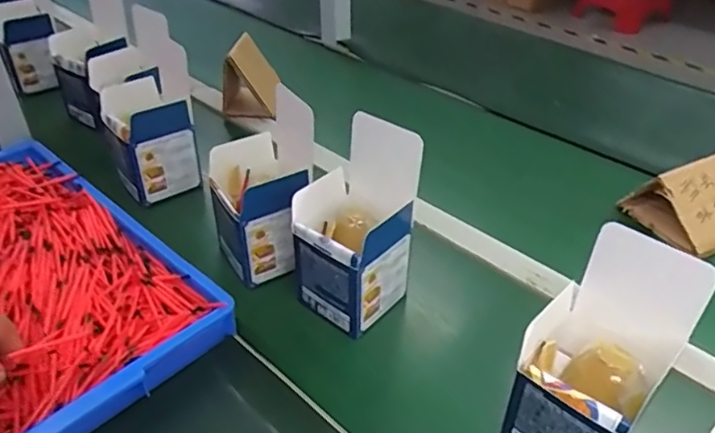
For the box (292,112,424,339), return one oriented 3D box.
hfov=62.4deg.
[{"bbox_3d":[-0.003,0.009,0.563,0.092,0.178,0.095,30,46,32],"label":"box"}]

